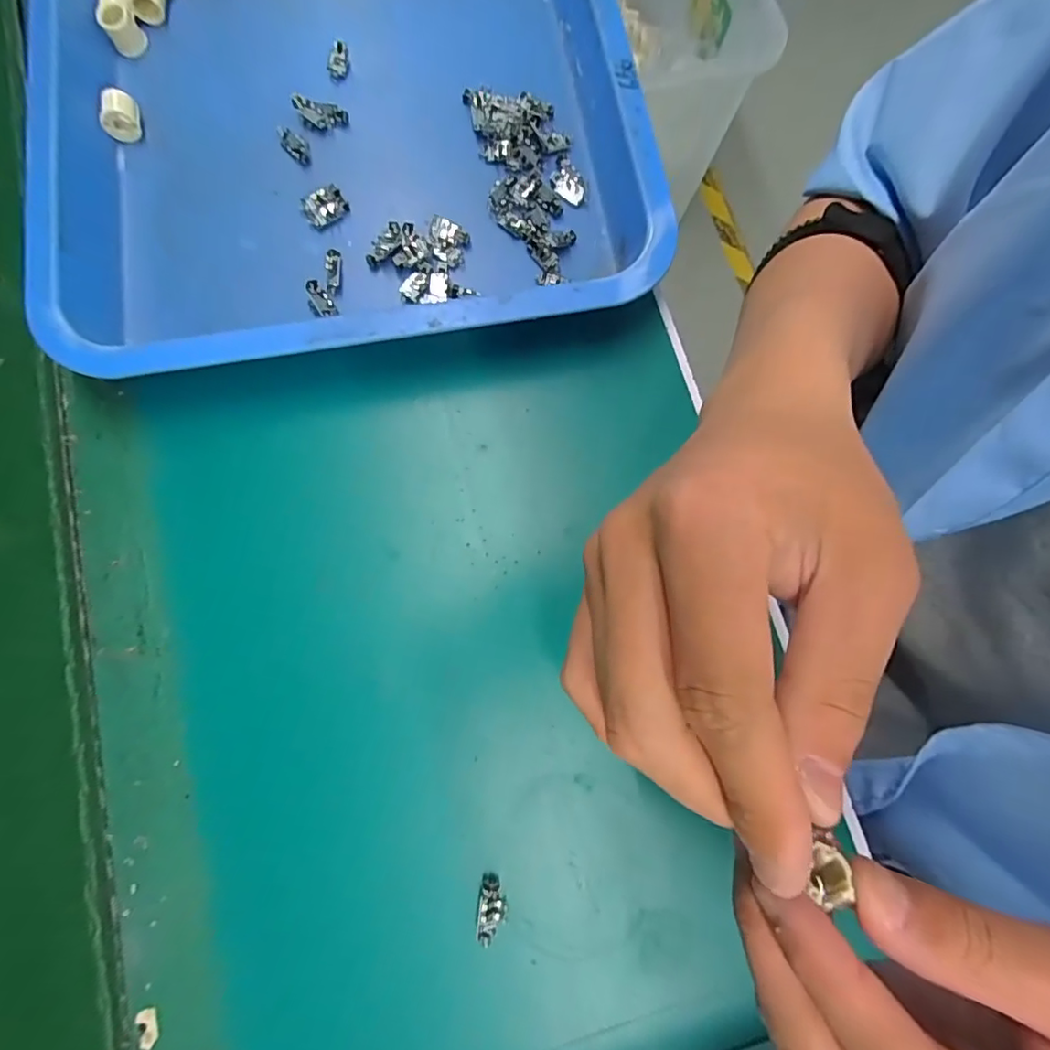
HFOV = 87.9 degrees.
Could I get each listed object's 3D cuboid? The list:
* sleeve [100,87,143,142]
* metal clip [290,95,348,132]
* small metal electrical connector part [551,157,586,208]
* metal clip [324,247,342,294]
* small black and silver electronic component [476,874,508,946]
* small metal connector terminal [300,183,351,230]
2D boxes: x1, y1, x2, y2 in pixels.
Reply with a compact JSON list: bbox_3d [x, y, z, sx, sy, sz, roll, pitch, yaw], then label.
[{"bbox_3d":[-0.245,-0.247,0.331,0.019,0.018,0.023,-12,78,-4],"label":"sleeve"},{"bbox_3d":[-0.127,-0.249,0.333,0.033,0.009,0.016,11,77,1],"label":"metal clip"},{"bbox_3d":[0.026,-0.213,0.338,0.019,0.007,0.033,-19,78,-5],"label":"small metal electrical connector part"},{"bbox_3d":[-0.112,-0.149,0.317,0.008,0.006,0.027,-1,77,-1],"label":"metal clip"},{"bbox_3d":[-0.015,0.180,0.254,0.013,0.012,0.026,5,77,0],"label":"small black and silver electronic component"},{"bbox_3d":[-0.120,-0.191,0.325,0.026,0.005,0.021,-29,79,-7],"label":"small metal connector terminal"}]

